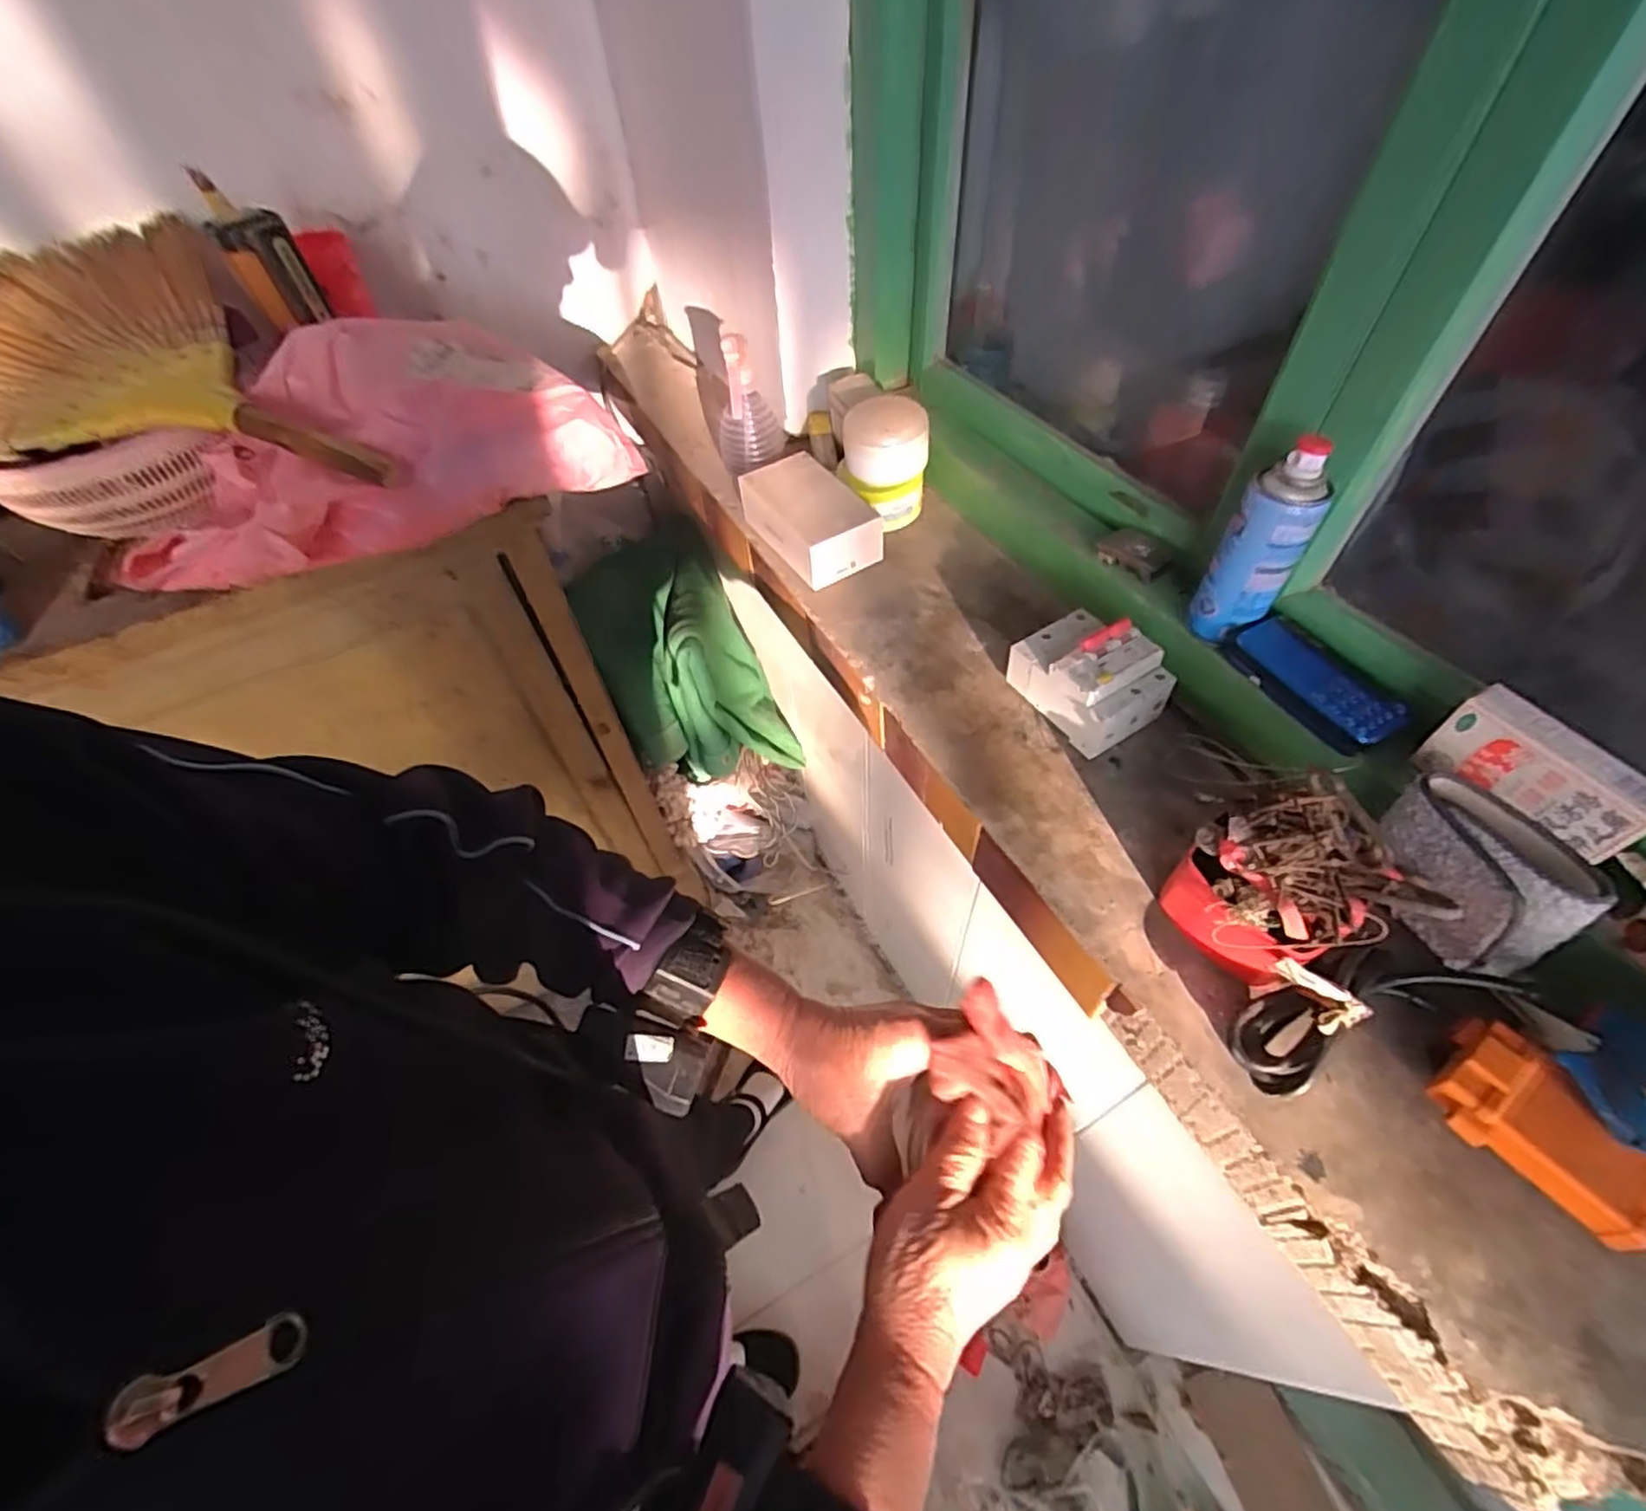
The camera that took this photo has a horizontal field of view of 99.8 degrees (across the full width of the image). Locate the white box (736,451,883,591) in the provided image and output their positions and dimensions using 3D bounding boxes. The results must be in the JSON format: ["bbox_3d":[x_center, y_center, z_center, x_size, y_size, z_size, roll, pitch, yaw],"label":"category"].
[{"bbox_3d":[-0.017,-0.265,0.773,0.096,0.058,0.167,-28,56,-17],"label":"white box"}]

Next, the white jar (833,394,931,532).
[{"bbox_3d":[0.066,-0.326,0.779,0.083,0.109,0.082,-2,52,2],"label":"white jar"}]

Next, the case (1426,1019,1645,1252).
[{"bbox_3d":[0.398,0.204,0.380,0.063,0.022,0.099,-34,58,-20],"label":"case"}]

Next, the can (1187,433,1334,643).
[{"bbox_3d":[0.317,-0.154,0.508,0.045,0.143,0.049,-2,52,2],"label":"can"}]

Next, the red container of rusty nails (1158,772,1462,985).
[{"bbox_3d":[0.296,0.077,0.436,0.116,0.122,0.107,-2,52,2],"label":"red container of rusty nails"}]

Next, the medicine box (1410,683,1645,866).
[{"bbox_3d":[0.433,0.013,0.421,0.026,0.058,0.105,-21,54,-12],"label":"medicine box"}]

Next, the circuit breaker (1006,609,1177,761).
[{"bbox_3d":[0.227,-0.072,0.595,0.085,0.069,0.112,-28,56,-17],"label":"circuit breaker"}]

